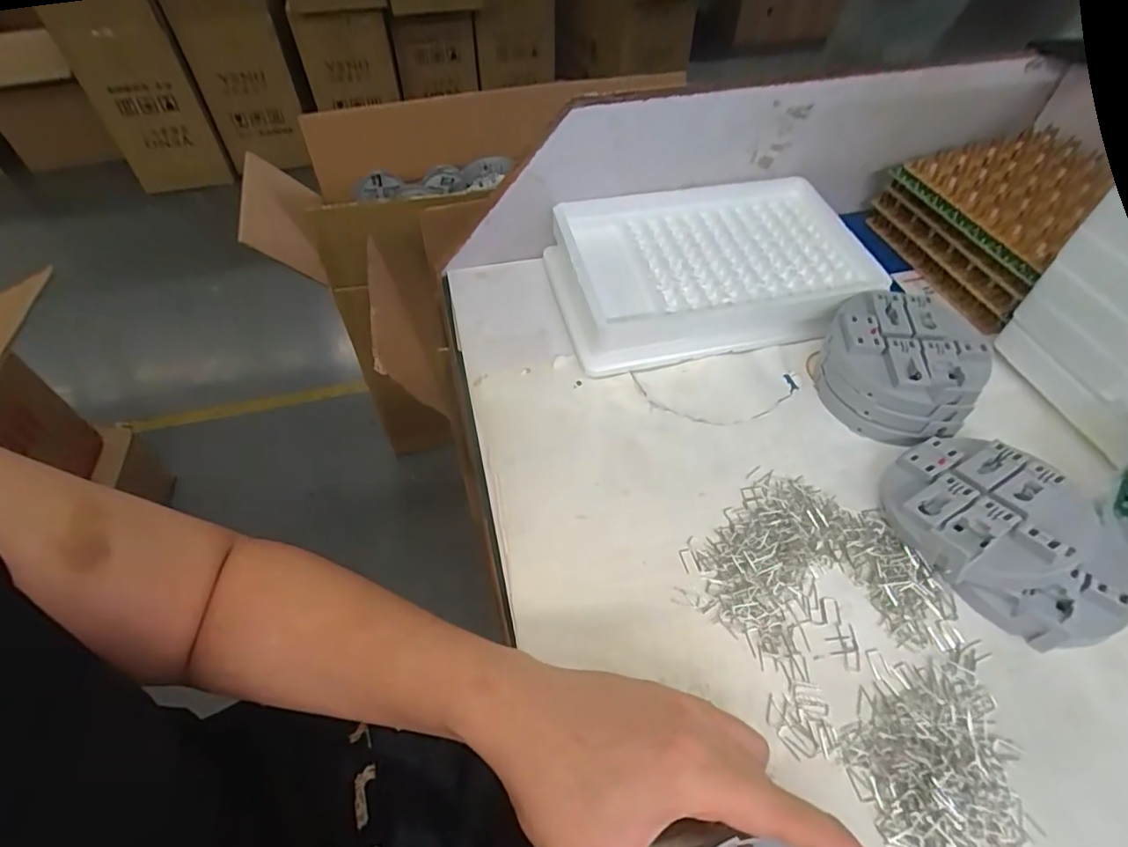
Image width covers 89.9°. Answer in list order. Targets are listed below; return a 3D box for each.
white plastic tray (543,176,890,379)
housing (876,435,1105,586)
[{"bbox_3d":[0.122,-0.134,0.487,0.261,0.048,0.172,-10,53,-7],"label":"white plastic tray"},{"bbox_3d":[0.254,0.049,0.343,0.099,0.023,0.099,-8,45,8],"label":"housing"}]

